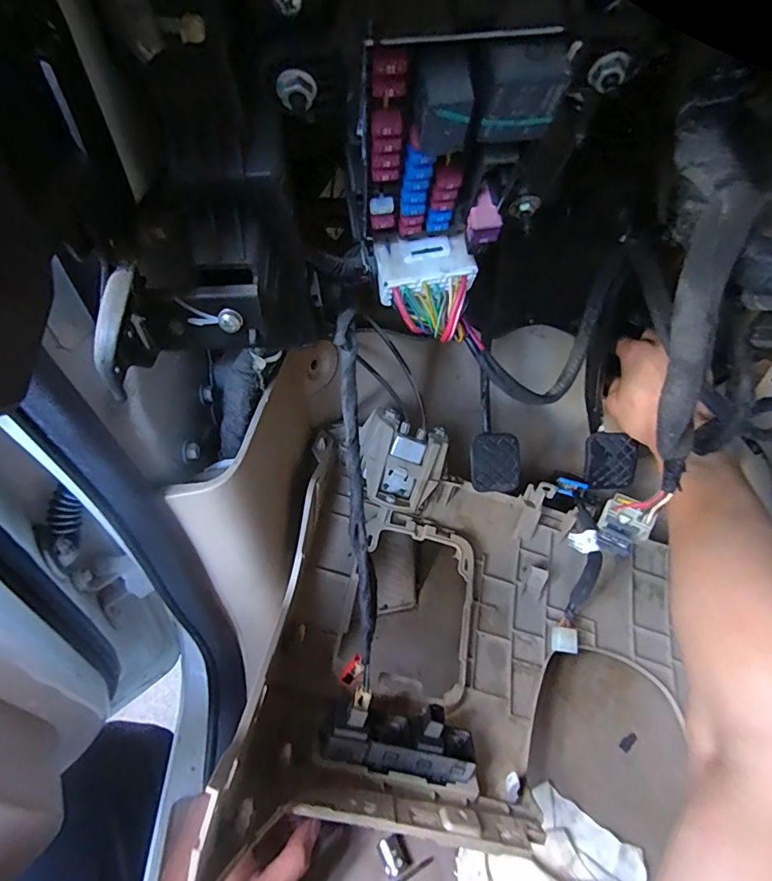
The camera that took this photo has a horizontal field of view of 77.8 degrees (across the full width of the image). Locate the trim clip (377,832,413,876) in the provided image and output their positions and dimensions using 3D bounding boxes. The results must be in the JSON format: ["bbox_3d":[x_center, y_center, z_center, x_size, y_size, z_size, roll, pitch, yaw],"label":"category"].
[{"bbox_3d":[0.008,0.361,0.418,0.025,0.021,0.026,-16,49,-16],"label":"trim clip"}]

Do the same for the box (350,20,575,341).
[{"bbox_3d":[0.022,-0.099,0.213,0.072,0.150,0.049,-2,78,-3],"label":"box"}]

